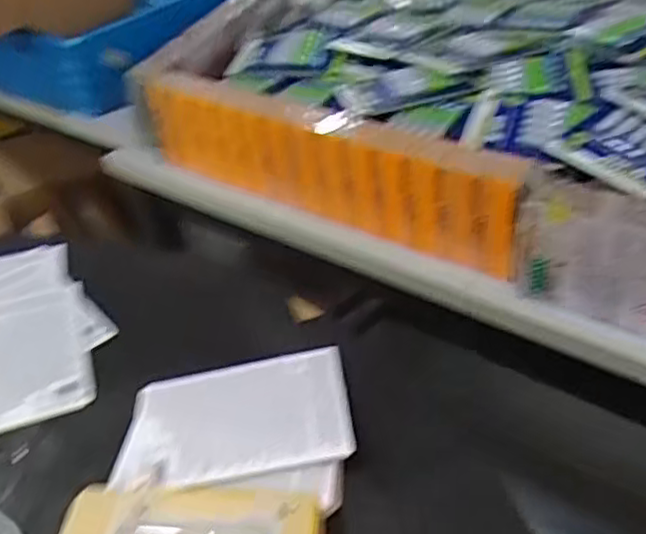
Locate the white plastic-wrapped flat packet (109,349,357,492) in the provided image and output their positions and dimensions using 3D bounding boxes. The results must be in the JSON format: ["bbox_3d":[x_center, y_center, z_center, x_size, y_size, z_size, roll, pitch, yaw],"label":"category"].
[{"bbox_3d":[-0.072,0.119,0.546,0.183,0.014,0.119,-10,37,2],"label":"white plastic-wrapped flat packet"}]

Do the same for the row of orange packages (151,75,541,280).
[{"bbox_3d":[-0.002,-0.126,0.796,0.517,0.118,0.084,23,45,34],"label":"row of orange packages"}]

